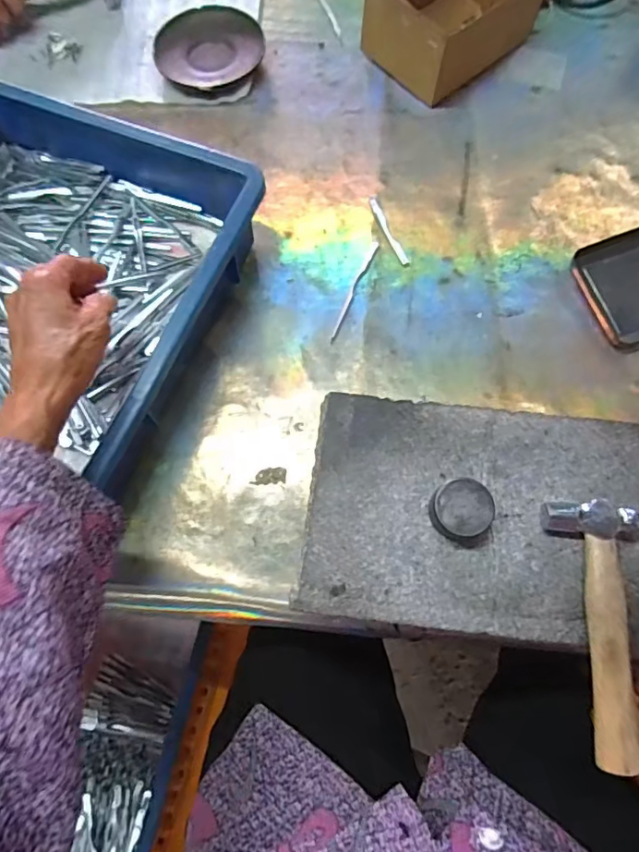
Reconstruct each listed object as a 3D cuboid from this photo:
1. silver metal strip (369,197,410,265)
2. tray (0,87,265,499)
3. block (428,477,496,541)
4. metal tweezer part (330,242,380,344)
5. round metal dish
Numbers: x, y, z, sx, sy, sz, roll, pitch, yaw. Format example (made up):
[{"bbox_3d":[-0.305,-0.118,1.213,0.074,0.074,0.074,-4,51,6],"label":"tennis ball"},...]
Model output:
[{"bbox_3d":[0.064,-0.183,0.488,0.009,0.004,0.079,-20,71,-7],"label":"silver metal strip"},{"bbox_3d":[-0.252,-0.057,0.407,0.284,0.073,0.414,21,71,8],"label":"tray"},{"bbox_3d":[0.091,0.055,0.339,0.040,0.023,0.035,-10,72,-2],"label":"block"},{"bbox_3d":[0.030,-0.121,0.462,0.007,0.004,0.106,22,72,8],"label":"metal tweezer part"},{"bbox_3d":[-0.119,-0.409,0.563,0.112,0.013,0.118,0,70,0],"label":"round metal dish"}]

